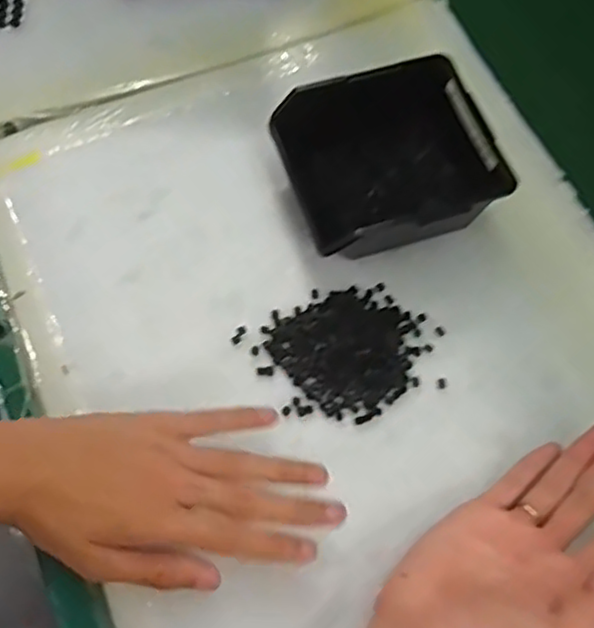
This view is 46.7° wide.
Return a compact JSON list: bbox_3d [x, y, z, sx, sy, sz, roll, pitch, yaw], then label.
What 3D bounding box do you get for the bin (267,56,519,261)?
[{"bbox_3d":[0.060,-0.101,0.473,0.134,0.064,0.116,-13,67,-8],"label":"bin"}]

